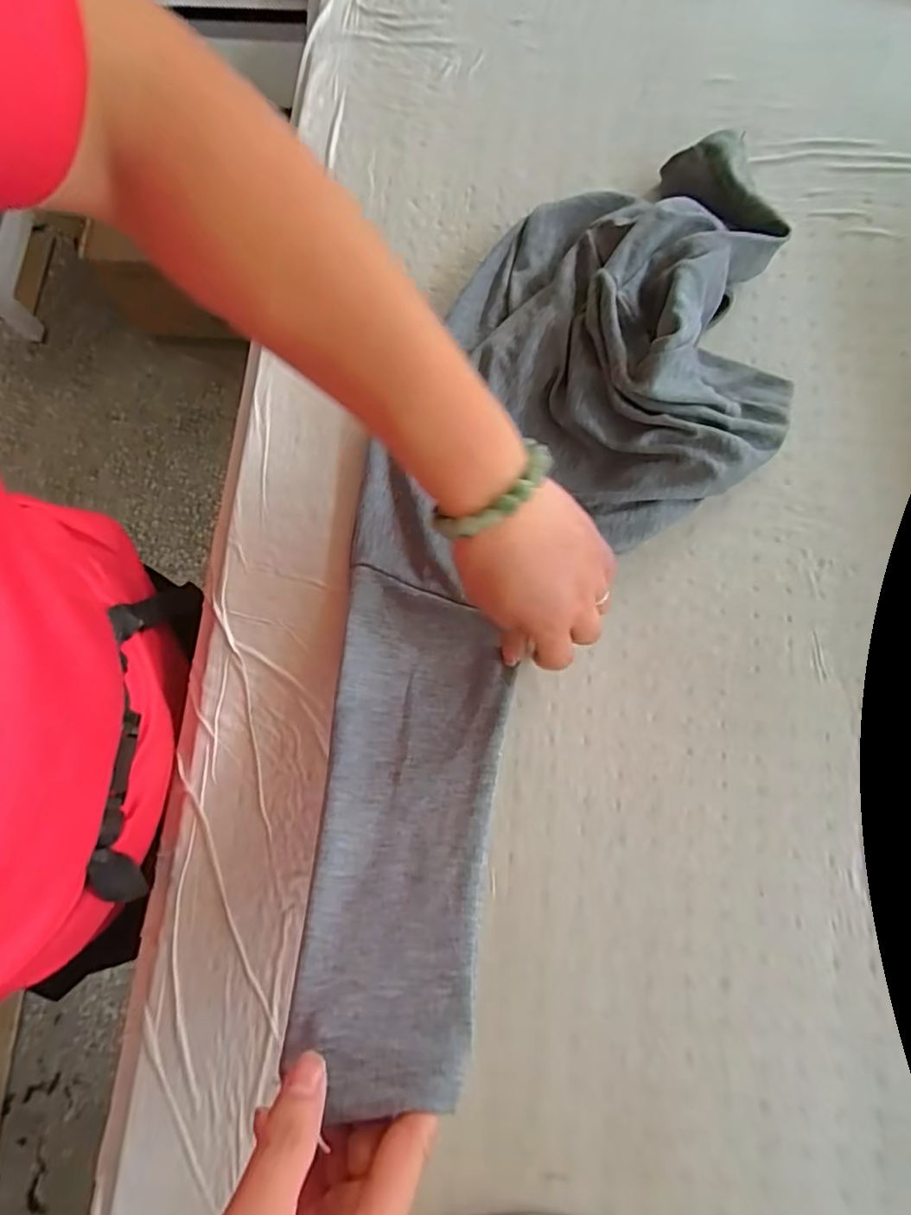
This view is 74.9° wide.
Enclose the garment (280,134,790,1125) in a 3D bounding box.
[{"bbox_3d":[0.060,-0.065,0.419,0.247,0.111,0.662,24,74,5],"label":"garment"}]

